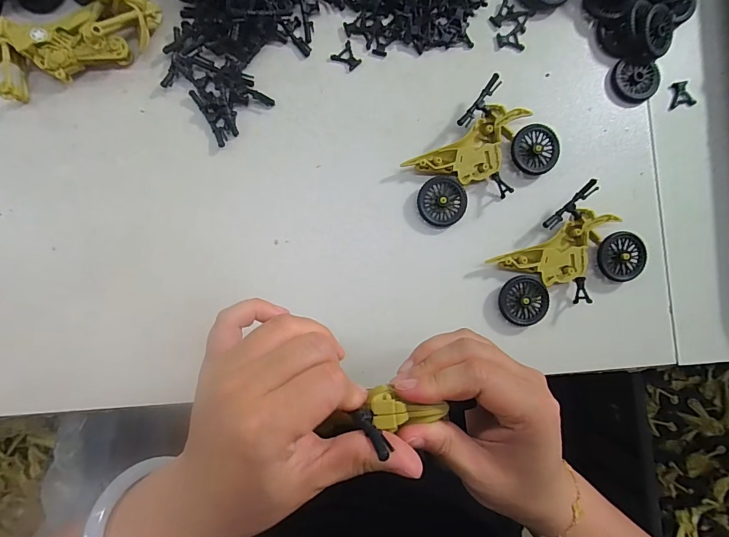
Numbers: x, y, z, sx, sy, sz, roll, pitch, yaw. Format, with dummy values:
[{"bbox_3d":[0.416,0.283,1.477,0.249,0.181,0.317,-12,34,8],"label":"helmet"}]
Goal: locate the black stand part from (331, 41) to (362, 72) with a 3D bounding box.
[{"bbox_3d":[-0.013,-0.169,0.307,0.019,0.004,0.020,-43,90,-3],"label":"black stand part"}]

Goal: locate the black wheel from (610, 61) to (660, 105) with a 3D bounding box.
[{"bbox_3d":[0.223,-0.153,0.318,0.037,0.007,0.033,5,87,-2],"label":"black wheel"}]

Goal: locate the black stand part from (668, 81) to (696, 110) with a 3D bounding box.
[{"bbox_3d":[0.263,-0.144,0.321,0.019,0.004,0.021,-9,88,-3],"label":"black stand part"}]

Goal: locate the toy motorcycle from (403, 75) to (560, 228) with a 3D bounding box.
[{"bbox_3d":[0.087,-0.084,0.301,0.113,0.019,0.074,-39,89,-3],"label":"toy motorcycle"}]

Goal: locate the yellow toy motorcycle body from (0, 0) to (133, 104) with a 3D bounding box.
[{"bbox_3d":[-0.231,-0.164,0.290,0.095,0.026,0.046,-22,88,-3],"label":"yellow toy motorcycle body"}]

